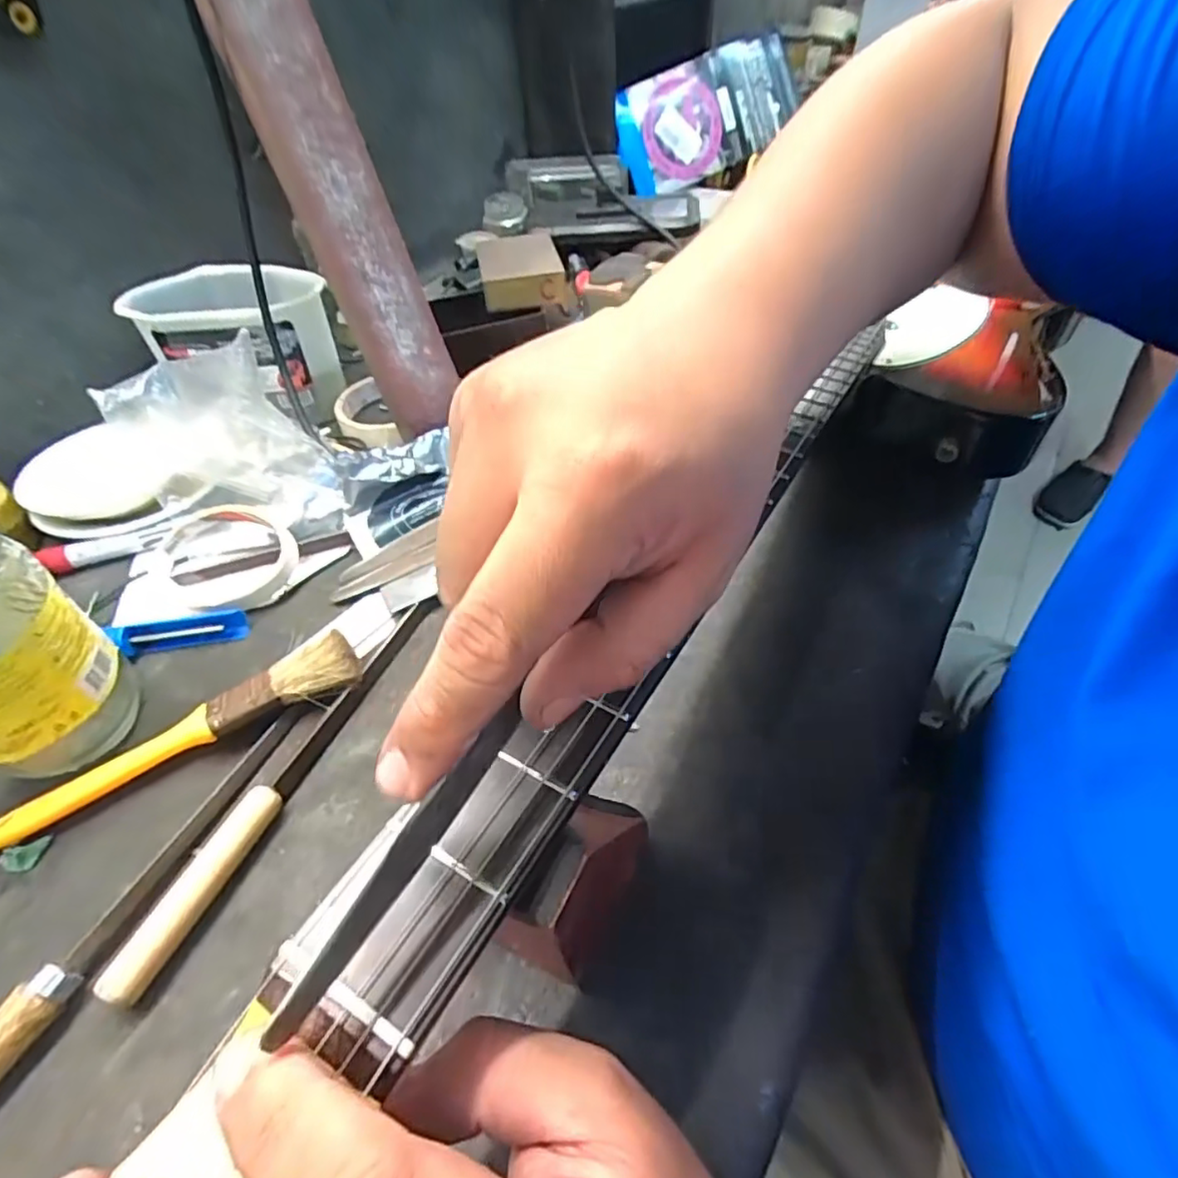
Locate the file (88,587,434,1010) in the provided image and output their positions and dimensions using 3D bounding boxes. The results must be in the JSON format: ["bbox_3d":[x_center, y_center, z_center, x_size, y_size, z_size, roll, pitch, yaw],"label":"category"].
[{"bbox_3d":[-0.142,0.083,0.306,0.019,0.014,0.214,16,52,17],"label":"file"}]

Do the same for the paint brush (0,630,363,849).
[{"bbox_3d":[-0.206,0.074,0.307,0.185,0.023,0.029,-25,52,-17],"label":"paint brush"}]

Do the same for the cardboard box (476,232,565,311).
[{"bbox_3d":[-0.062,-0.285,0.556,0.069,0.028,0.097,-10,49,-5],"label":"cardboard box"}]

